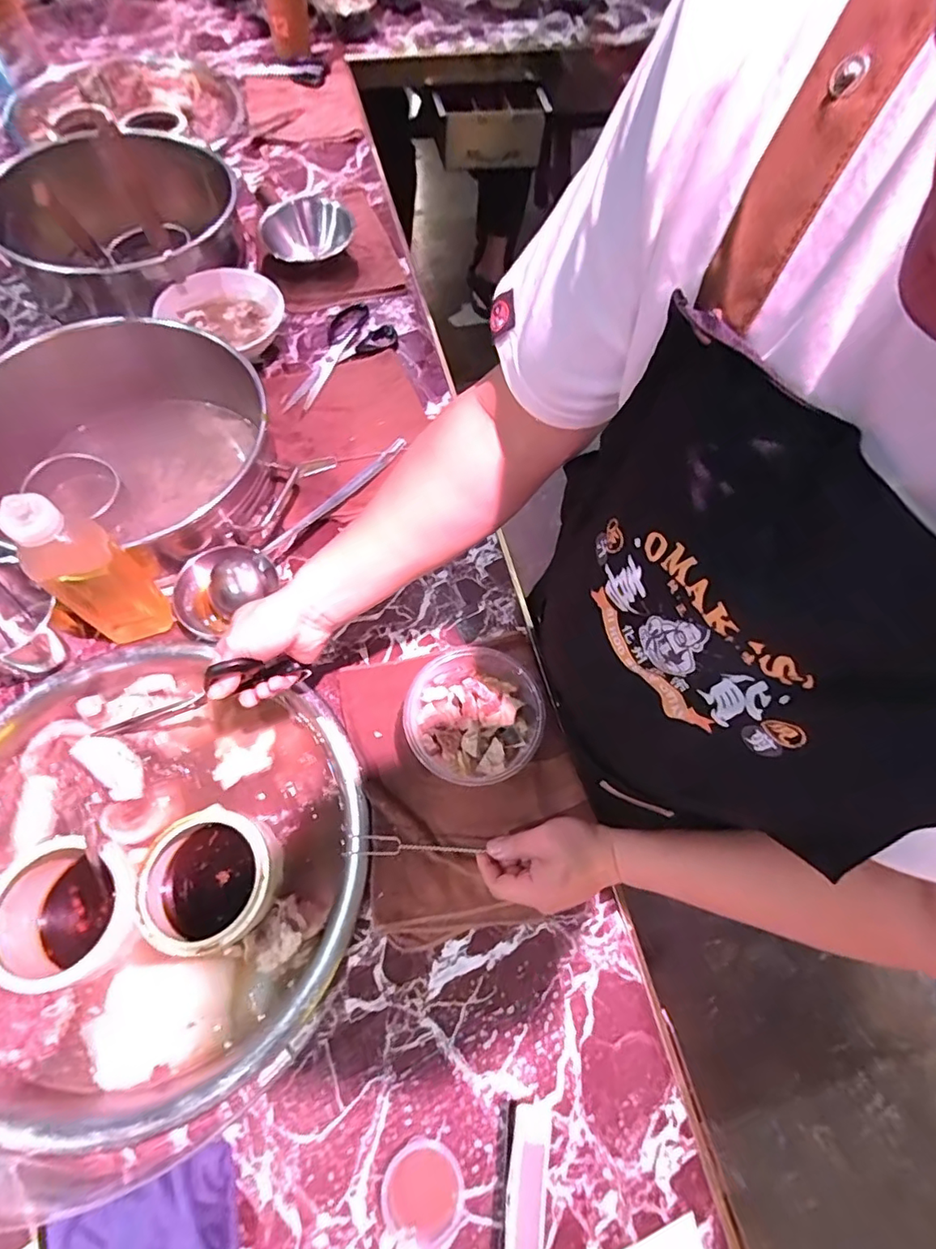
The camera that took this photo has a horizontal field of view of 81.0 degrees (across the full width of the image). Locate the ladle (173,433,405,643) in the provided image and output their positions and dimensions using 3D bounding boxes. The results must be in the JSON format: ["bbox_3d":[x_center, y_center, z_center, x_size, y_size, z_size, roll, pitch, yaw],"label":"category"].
[{"bbox_3d":[-0.200,-0.124,0.673,0.091,0.058,0.358,42,70,15],"label":"ladle"}]

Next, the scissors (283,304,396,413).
[{"bbox_3d":[-0.210,-0.405,0.827,0.099,0.008,0.227,37,69,13],"label":"scissors"}]

